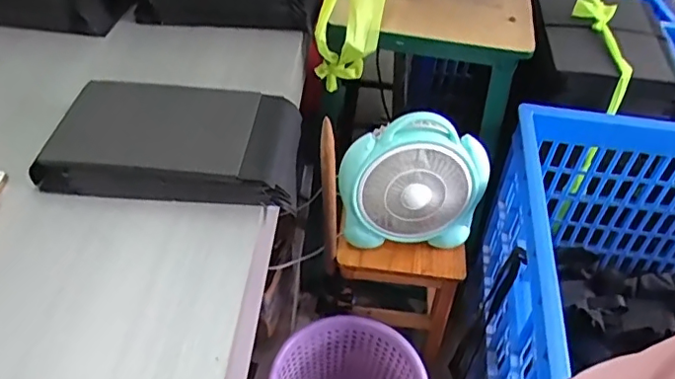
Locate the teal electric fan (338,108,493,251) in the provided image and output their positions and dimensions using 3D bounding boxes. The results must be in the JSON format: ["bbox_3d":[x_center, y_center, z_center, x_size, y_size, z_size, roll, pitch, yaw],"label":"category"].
[{"bbox_3d":[0.121,-0.017,0.922,0.237,0.215,0.101,1,45,-3],"label":"teal electric fan"}]

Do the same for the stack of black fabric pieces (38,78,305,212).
[{"bbox_3d":[-0.191,-0.058,0.660,0.284,0.072,0.157,4,44,-2],"label":"stack of black fabric pieces"}]

